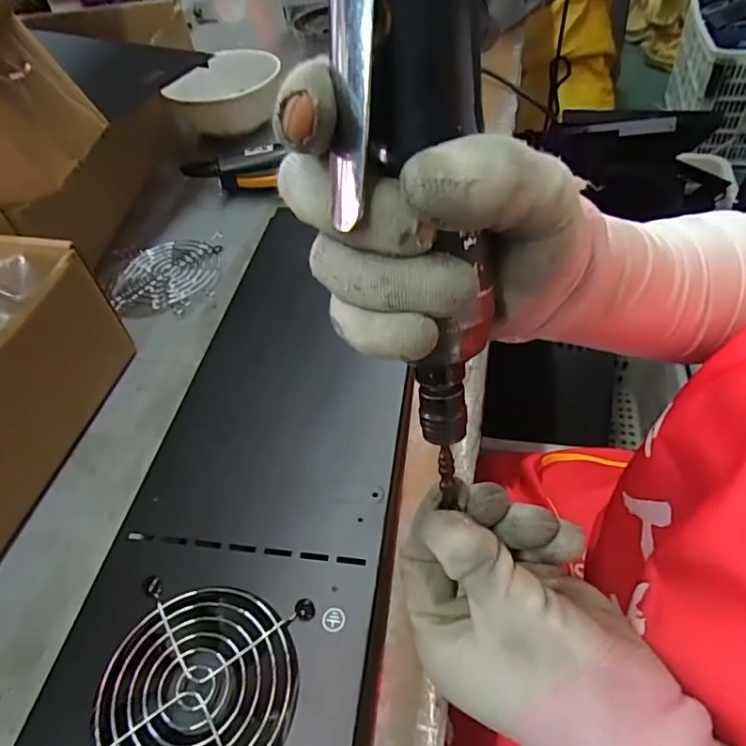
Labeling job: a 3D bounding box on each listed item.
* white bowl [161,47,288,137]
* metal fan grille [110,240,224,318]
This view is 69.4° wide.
[{"bbox_3d":[-0.179,-0.349,0.666,0.127,0.053,0.127,-3,50,4],"label":"white bowl"},{"bbox_3d":[-0.185,-0.086,0.485,0.087,0.014,0.090,-5,50,3],"label":"metal fan grille"}]

